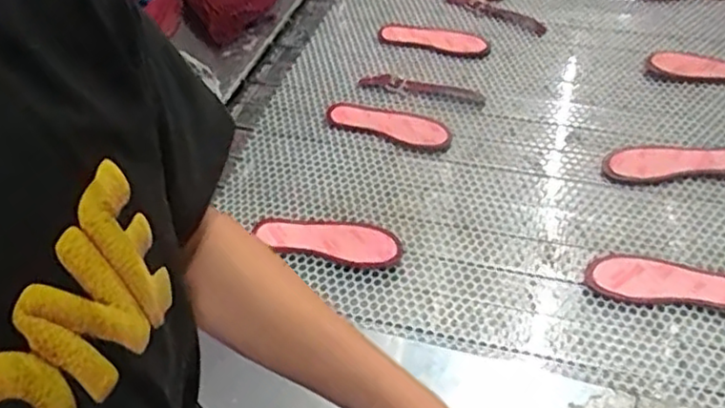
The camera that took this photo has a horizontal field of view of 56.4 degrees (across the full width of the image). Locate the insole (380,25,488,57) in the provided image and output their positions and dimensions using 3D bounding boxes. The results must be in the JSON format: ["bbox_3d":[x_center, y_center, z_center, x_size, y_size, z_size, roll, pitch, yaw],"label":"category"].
[{"bbox_3d":[0.138,-0.329,1.342,0.212,0.020,0.056,15,48,21],"label":"insole"}]

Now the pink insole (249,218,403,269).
[{"bbox_3d":[-0.054,0.054,1.018,0.225,0.011,0.075,8,49,19],"label":"pink insole"}]

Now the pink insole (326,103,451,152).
[{"bbox_3d":[0.047,-0.139,1.171,0.217,0.027,0.065,16,48,22],"label":"pink insole"}]

